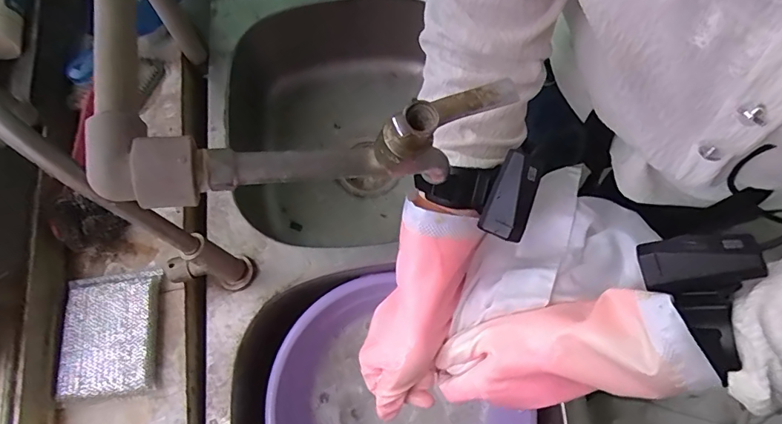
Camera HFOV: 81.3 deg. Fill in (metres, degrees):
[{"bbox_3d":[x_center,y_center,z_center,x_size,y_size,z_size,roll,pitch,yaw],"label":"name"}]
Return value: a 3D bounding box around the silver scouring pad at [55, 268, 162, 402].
[{"bbox_3d":[-0.293,0.126,0.474,0.096,0.020,0.122,-6,72,-3],"label":"silver scouring pad"}]

